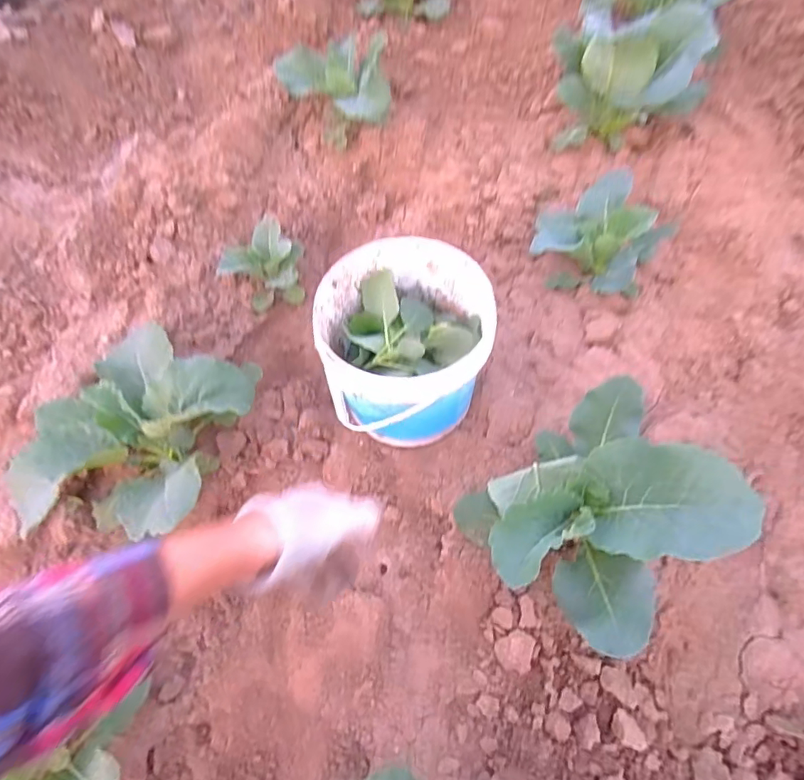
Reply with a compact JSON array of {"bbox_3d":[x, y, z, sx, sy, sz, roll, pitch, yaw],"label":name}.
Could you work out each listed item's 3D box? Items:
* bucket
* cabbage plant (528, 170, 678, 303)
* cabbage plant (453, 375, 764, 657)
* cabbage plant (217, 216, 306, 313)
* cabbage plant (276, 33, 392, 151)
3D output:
[{"bbox_3d":[0.008,-0.055,0.692,0.208,0.191,0.218,-1,61,2],"label":"bucket"},{"bbox_3d":[0.314,-0.247,0.807,0.176,0.134,0.182,29,67,17],"label":"cabbage plant"},{"bbox_3d":[0.206,0.130,0.548,0.240,0.152,0.216,-37,66,-16],"label":"cabbage plant"},{"bbox_3d":[-0.217,-0.197,0.847,0.122,0.085,0.125,-1,61,2],"label":"cabbage plant"},{"bbox_3d":[-0.128,-0.601,1.021,0.207,0.133,0.228,-17,61,-6],"label":"cabbage plant"}]

